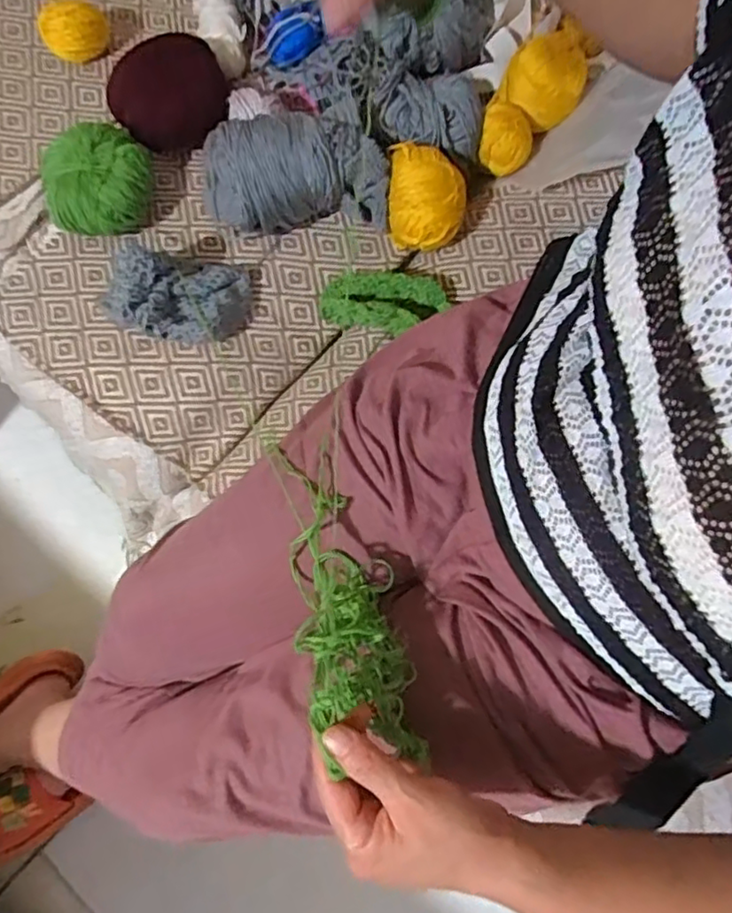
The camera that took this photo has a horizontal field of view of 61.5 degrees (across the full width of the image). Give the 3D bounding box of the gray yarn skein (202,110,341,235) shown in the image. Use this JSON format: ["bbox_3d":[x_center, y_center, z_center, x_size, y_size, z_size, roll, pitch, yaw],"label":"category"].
[{"bbox_3d":[-0.083,-0.250,0.548,0.122,0.073,0.085,-18,74,-7],"label":"gray yarn skein"}]

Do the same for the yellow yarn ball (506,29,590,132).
[{"bbox_3d":[0.173,-0.362,0.595,0.069,0.059,0.057,23,73,5],"label":"yellow yarn ball"}]

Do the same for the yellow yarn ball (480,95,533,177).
[{"bbox_3d":[0.133,-0.302,0.583,0.049,0.042,0.045,1,73,-2],"label":"yellow yarn ball"}]

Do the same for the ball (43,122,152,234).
[{"bbox_3d":[-0.236,-0.240,0.542,0.087,0.052,0.083,1,73,-2],"label":"ball"}]

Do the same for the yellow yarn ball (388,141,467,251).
[{"bbox_3d":[0.053,-0.230,0.559,0.068,0.062,0.084,4,73,-1],"label":"yellow yarn ball"}]

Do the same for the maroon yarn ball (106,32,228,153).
[{"bbox_3d":[-0.186,-0.340,0.581,0.104,0.062,0.078,-20,75,-8],"label":"maroon yarn ball"}]

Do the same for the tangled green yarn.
[{"bbox_3d":[-0.017,0.087,0.412,0.066,0.074,0.215,-14,53,-7],"label":"tangled green yarn"}]

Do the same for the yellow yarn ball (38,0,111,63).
[{"bbox_3d":[-0.285,-0.417,0.602,0.064,0.047,0.048,-31,76,-11],"label":"yellow yarn ball"}]

